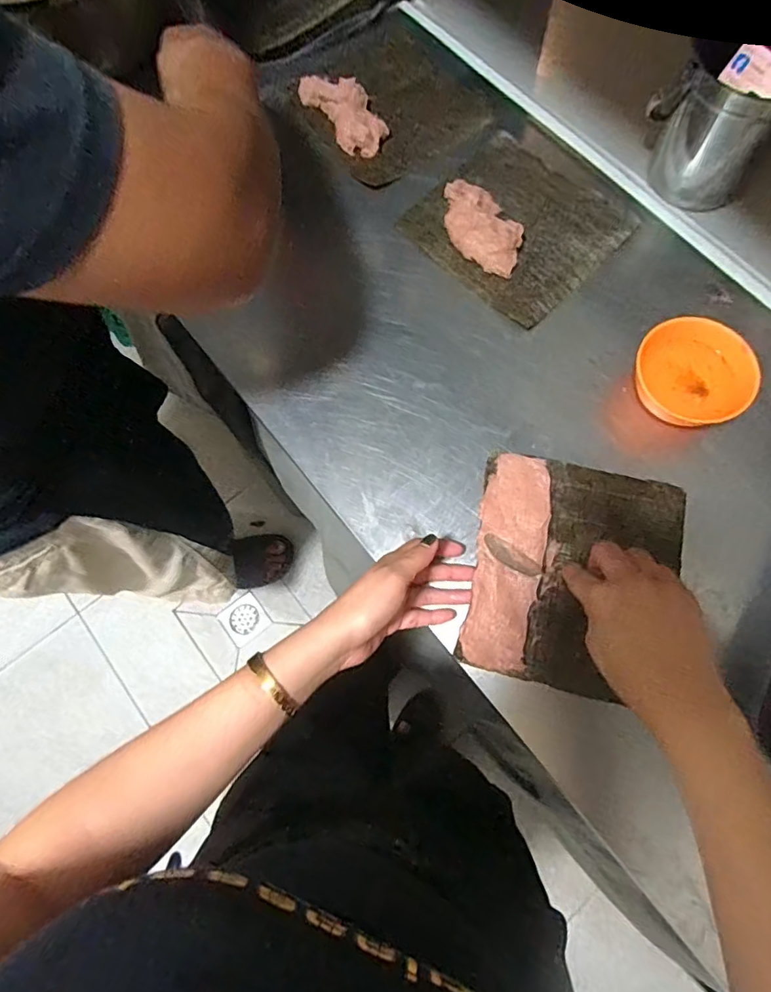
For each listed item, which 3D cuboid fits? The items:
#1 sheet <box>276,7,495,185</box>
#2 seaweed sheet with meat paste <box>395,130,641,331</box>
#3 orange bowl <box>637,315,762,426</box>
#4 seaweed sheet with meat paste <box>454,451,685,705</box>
[{"bbox_3d":[0.000,-0.487,0.629,0.205,0.025,0.223,-35,75,-9],"label":"sheet"},{"bbox_3d":[0.143,-0.301,0.572,0.198,0.027,0.186,43,79,13],"label":"seaweed sheet with meat paste"},{"bbox_3d":[0.287,-0.115,0.492,0.085,0.038,0.104,-36,75,-9],"label":"orange bowl"},{"bbox_3d":[0.170,0.066,0.468,0.179,0.021,0.200,13,73,4],"label":"seaweed sheet with meat paste"}]

